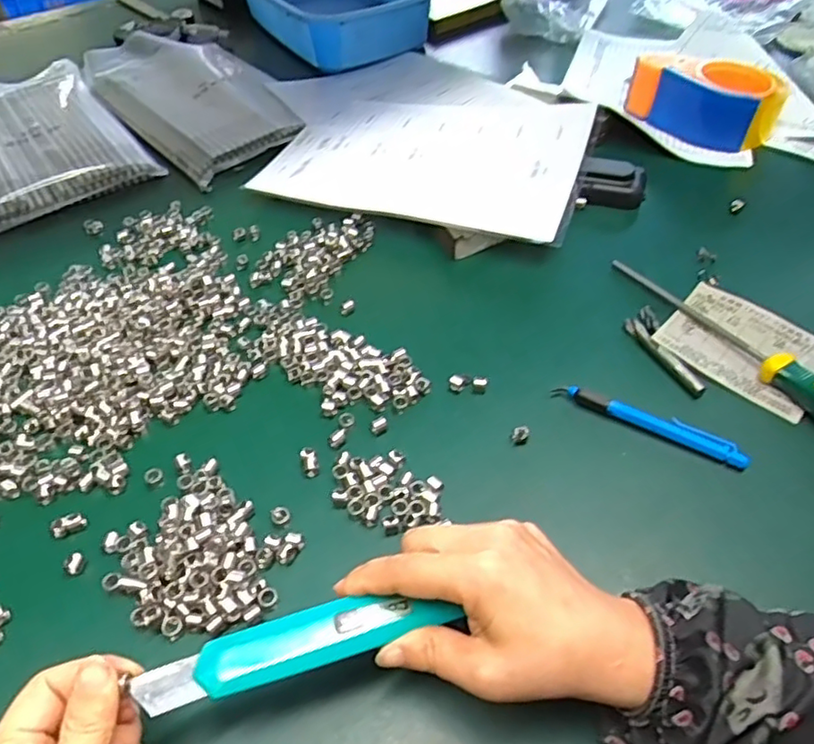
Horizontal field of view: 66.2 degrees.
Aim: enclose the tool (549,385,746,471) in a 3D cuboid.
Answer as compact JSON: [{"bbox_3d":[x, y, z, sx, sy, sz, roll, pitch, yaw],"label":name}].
[{"bbox_3d":[0.159,0.032,0.412,0.124,0.018,0.014,22,54,21],"label":"tool"}]

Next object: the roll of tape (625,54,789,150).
[{"bbox_3d":[0.308,-0.285,0.650,0.077,0.063,0.144,-35,56,-25],"label":"roll of tape"}]

